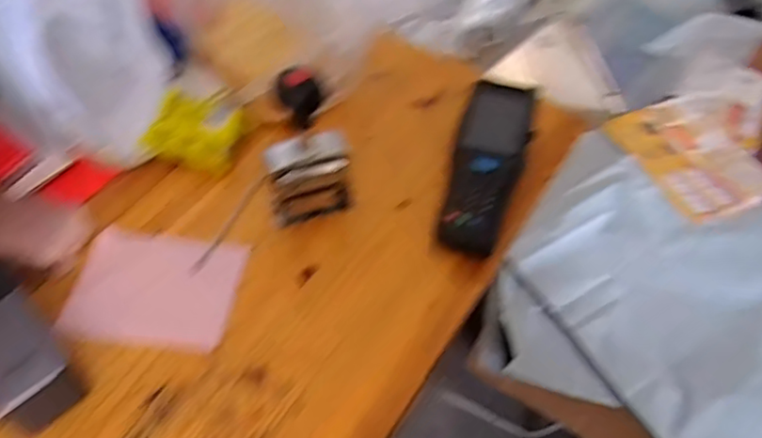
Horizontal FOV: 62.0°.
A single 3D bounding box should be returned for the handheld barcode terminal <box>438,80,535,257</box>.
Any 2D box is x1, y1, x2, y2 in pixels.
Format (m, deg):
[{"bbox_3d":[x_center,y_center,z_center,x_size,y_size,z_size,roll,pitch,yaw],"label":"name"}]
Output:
[{"bbox_3d":[0.094,-0.050,0.553,0.059,0.027,0.176,12,54,9],"label":"handheld barcode terminal"}]

